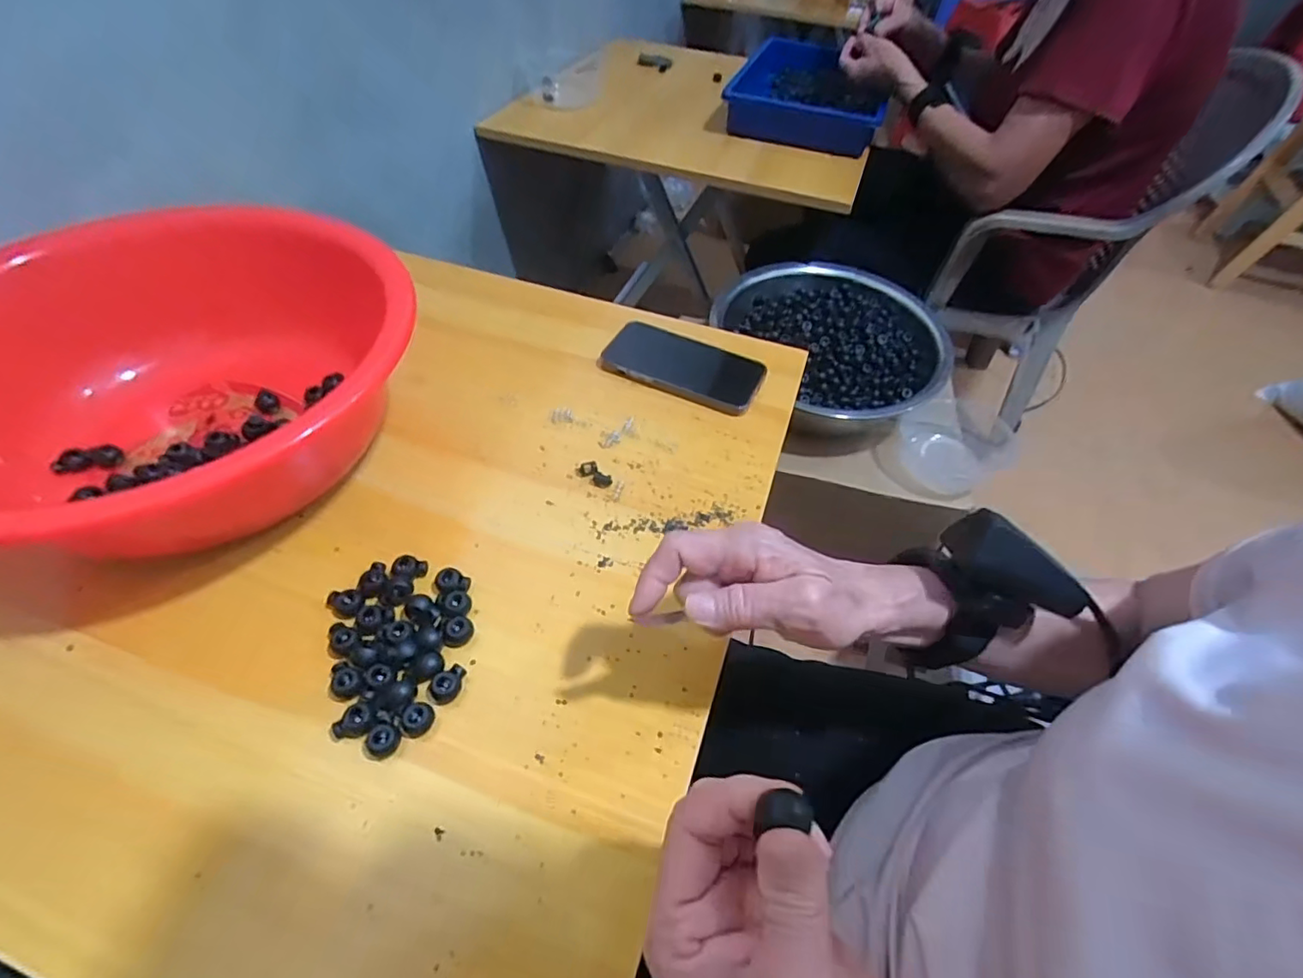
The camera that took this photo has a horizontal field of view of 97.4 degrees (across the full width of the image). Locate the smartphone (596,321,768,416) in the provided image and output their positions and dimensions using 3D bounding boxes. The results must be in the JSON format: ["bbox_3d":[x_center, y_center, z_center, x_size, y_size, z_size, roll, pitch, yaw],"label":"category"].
[{"bbox_3d":[0.030,-0.119,0.547,0.148,0.011,0.077,22,53,13],"label":"smartphone"}]

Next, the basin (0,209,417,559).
[{"bbox_3d":[-0.353,-0.059,0.403,0.276,0.114,0.281,2,52,-3],"label":"basin"}]

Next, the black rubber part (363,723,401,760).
[{"bbox_3d":[-0.151,0.142,0.322,0.018,0.011,0.016,-28,59,-23],"label":"black rubber part"}]

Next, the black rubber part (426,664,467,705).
[{"bbox_3d":[-0.122,0.117,0.344,0.016,0.011,0.023,13,52,6],"label":"black rubber part"}]

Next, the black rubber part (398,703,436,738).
[{"bbox_3d":[-0.136,0.133,0.330,0.019,0.010,0.015,-35,62,-27],"label":"black rubber part"}]

